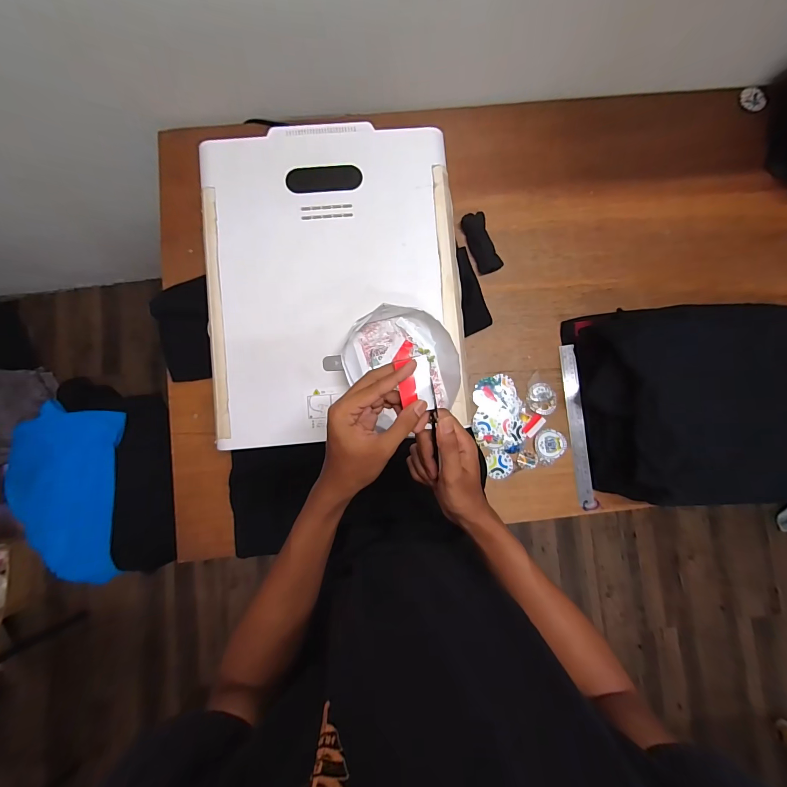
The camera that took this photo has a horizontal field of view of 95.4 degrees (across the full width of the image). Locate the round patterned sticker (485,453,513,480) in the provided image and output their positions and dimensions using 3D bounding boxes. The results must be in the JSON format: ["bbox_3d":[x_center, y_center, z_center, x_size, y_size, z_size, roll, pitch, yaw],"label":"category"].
[{"bbox_3d":[0.216,0.147,0.727,0.053,0.005,0.052,0,85,-3],"label":"round patterned sticker"}]

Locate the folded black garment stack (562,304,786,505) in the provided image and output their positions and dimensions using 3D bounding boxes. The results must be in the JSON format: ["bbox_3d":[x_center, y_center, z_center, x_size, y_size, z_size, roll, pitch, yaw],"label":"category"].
[{"bbox_3d":[0.639,0.011,0.660,0.542,0.153,0.342,1,85,-3],"label":"folded black garment stack"}]

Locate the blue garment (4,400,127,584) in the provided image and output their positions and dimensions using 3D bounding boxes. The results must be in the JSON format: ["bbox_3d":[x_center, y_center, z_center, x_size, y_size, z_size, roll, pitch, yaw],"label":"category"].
[{"bbox_3d":[-0.813,0.248,0.886,0.253,0.106,0.454,9,103,0],"label":"blue garment"}]

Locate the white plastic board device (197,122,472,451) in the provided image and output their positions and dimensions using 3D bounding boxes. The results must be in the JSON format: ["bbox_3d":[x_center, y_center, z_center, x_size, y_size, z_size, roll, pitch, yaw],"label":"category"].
[{"bbox_3d":[-0.094,-0.185,0.572,0.402,0.034,0.500,-5,84,-2],"label":"white plastic board device"}]

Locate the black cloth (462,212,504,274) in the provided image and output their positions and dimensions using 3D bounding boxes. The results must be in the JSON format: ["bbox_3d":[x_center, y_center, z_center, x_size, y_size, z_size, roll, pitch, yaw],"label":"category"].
[{"bbox_3d":[0.183,-0.312,0.744,0.051,0.021,0.123,-21,87,-5],"label":"black cloth"}]

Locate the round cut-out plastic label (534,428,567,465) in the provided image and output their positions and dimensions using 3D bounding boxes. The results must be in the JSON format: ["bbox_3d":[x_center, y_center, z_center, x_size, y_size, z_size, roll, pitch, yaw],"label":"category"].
[{"bbox_3d":[0.319,0.105,0.727,0.063,0.005,0.066,0,85,-3],"label":"round cut-out plastic label"}]

